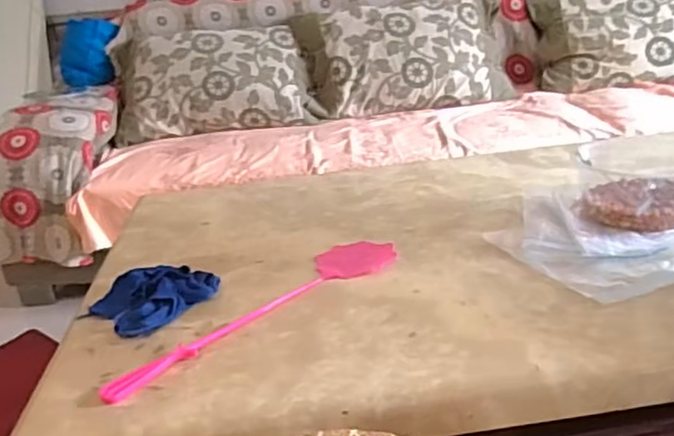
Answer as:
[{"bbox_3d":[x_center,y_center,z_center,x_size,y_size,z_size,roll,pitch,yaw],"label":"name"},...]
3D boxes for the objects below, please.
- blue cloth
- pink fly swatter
[{"bbox_3d":[-0.276,0.107,0.935,0.143,0.040,0.151,11,26,38],"label":"blue cloth"},{"bbox_3d":[-0.105,0.121,0.899,0.493,0.010,0.109,-23,26,-40],"label":"pink fly swatter"}]

